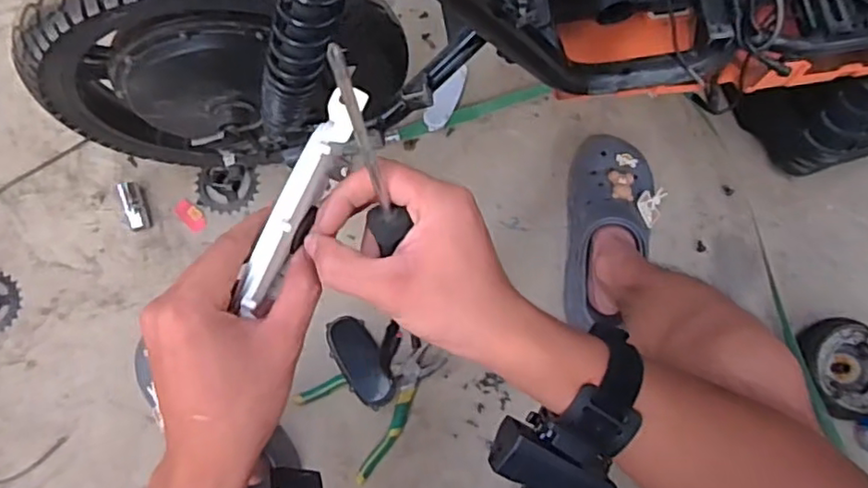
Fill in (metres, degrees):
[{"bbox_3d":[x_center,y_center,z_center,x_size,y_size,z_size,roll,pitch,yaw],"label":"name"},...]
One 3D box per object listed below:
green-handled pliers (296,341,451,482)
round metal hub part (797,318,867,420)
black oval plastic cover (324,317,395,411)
[{"bbox_3d":[-0.069,0.196,0.807,0.176,0.014,0.134,-40,84,-7],"label":"green-handled pliers"},{"bbox_3d":[0.532,0.153,0.805,0.119,0.062,0.121,0,80,-1],"label":"round metal hub part"},{"bbox_3d":[-0.096,0.153,0.810,0.054,0.012,0.123,-29,82,-6],"label":"black oval plastic cover"}]

